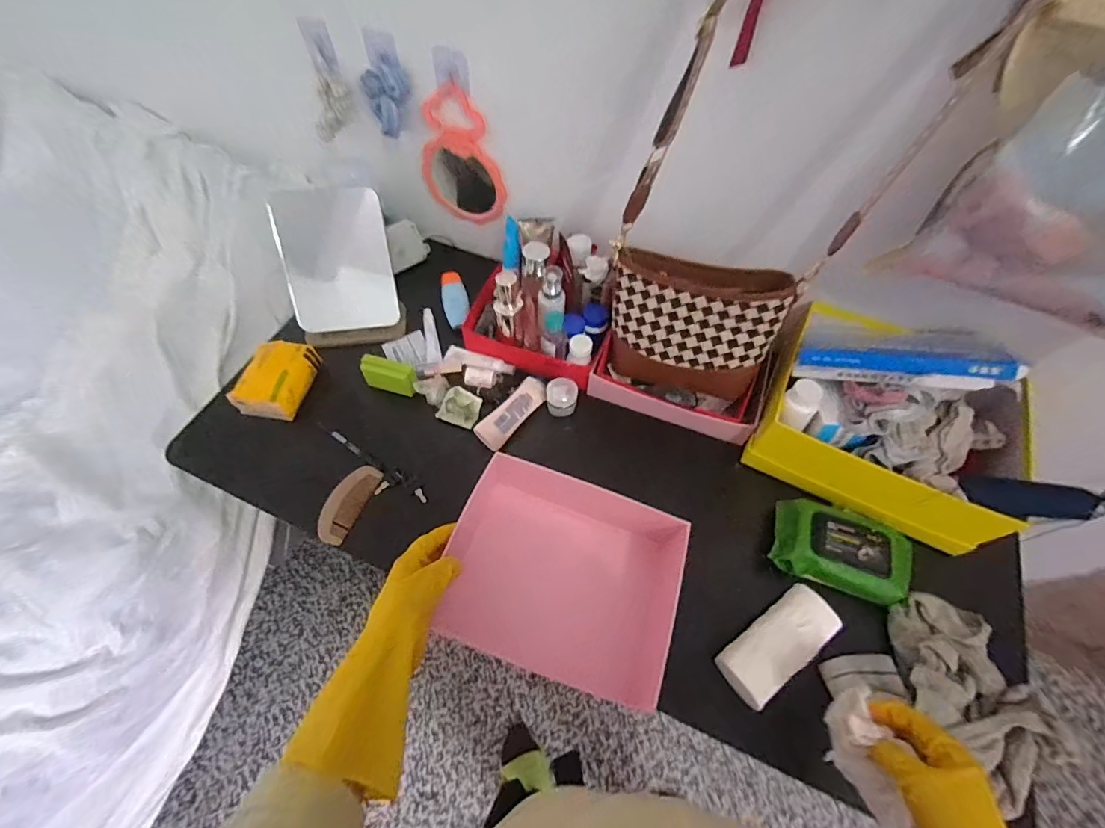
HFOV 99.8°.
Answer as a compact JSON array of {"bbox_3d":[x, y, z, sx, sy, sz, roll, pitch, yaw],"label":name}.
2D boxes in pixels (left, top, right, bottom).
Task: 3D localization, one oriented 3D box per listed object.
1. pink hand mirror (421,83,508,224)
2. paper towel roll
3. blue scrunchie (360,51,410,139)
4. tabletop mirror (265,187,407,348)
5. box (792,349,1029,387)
[{"bbox_3d":[-0.149,-0.417,0.772,0.150,0.218,0.025,22,62,11],"label":"pink hand mirror"},{"bbox_3d":[0.268,0.276,0.561,0.152,0.052,0.068,-33,66,-19],"label":"paper towel roll"},{"bbox_3d":[-0.258,-0.496,0.720,0.070,0.101,0.037,30,52,-6],"label":"blue scrunchie"},{"bbox_3d":[-0.351,-0.235,0.763,0.172,0.182,0.165,-10,61,-8],"label":"tabletop mirror"},{"bbox_3d":[0.432,-0.060,0.580,0.224,0.031,0.038,8,57,28],"label":"box"}]

